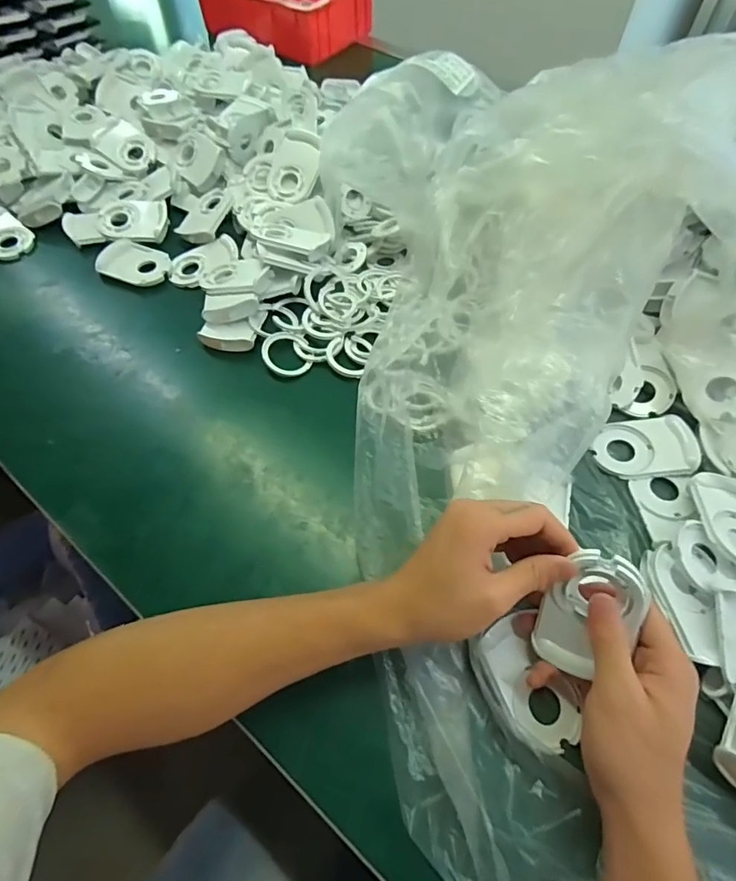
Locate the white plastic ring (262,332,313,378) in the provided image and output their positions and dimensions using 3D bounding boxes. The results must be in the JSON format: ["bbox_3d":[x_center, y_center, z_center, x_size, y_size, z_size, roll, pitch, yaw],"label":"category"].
[{"bbox_3d":[-0.081,-0.089,0.493,0.050,0.009,0.052,9,65,-18],"label":"white plastic ring"}]

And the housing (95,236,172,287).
[{"bbox_3d":[-0.271,-0.208,0.562,0.081,0.020,0.062,26,62,15],"label":"housing"}]

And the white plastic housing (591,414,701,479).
[{"bbox_3d":[0.244,0.006,0.427,0.080,0.013,0.060,-10,59,-6],"label":"white plastic housing"}]

